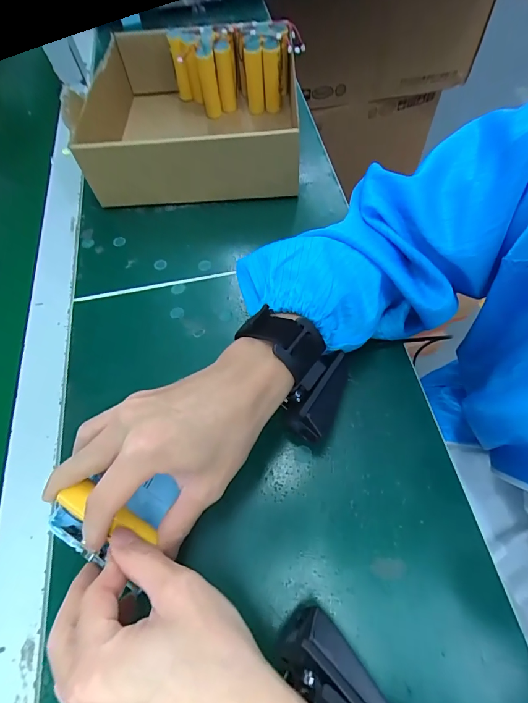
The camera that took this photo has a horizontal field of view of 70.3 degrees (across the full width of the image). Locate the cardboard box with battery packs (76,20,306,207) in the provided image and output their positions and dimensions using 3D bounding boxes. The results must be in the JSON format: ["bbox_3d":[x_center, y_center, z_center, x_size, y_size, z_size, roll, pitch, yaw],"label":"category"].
[{"bbox_3d":[-0.075,-0.275,0.434,0.218,0.080,0.227,-1,62,2],"label":"cardboard box with battery packs"}]

